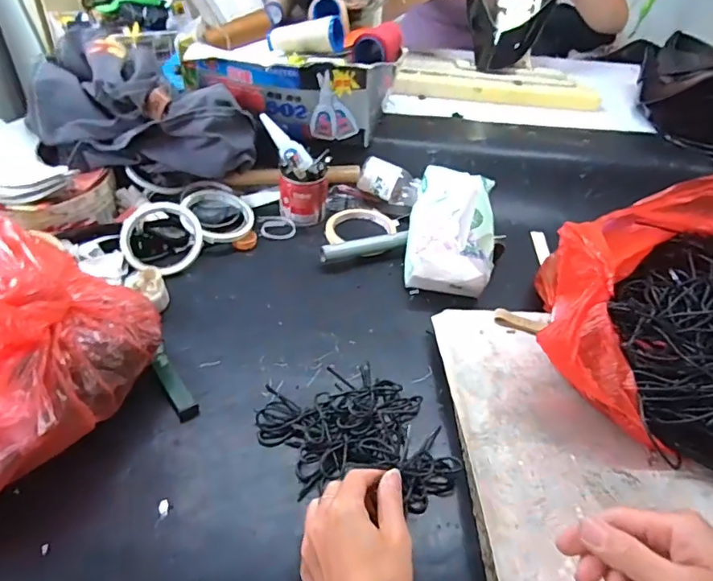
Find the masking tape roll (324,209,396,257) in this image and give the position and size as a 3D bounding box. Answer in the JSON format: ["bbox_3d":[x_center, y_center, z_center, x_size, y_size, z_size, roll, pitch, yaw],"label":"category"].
[{"bbox_3d":[0.006,-0.085,0.696,0.088,0.014,0.091,3,42,-2],"label":"masking tape roll"}]

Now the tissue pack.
[{"bbox_3d":[0.117,-0.076,0.619,0.098,0.106,0.136,6,42,2],"label":"tissue pack"}]

